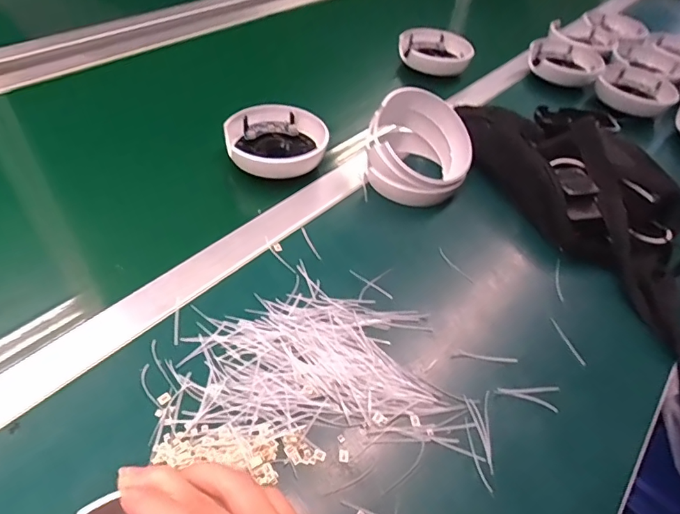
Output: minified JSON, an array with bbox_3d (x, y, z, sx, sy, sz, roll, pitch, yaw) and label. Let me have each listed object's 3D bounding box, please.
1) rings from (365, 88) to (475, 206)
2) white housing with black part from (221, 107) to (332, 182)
[{"bbox_3d":[0.090,-0.120,0.517,0.110,0.083,0.114,4,47,-4],"label":"rings"},{"bbox_3d":[-0.073,-0.131,0.538,0.114,0.035,0.105,4,47,-4],"label":"white housing with black part"}]

